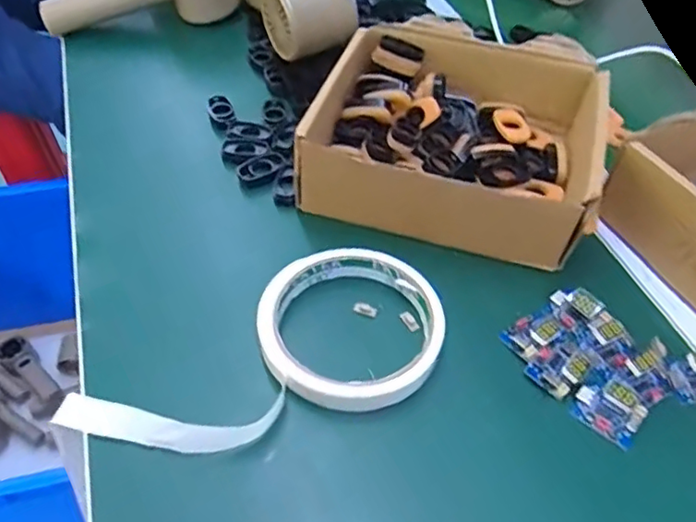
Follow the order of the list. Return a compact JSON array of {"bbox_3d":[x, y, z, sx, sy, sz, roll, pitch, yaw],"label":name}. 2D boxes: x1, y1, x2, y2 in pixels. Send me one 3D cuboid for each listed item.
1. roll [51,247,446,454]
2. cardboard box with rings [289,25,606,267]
[{"bbox_3d":[-0.044,0.043,0.294,0.185,0.020,0.091,-11,50,-13],"label":"roll"},{"bbox_3d":[0.070,-0.075,0.379,0.171,0.062,0.154,15,49,9],"label":"cardboard box with rings"}]

